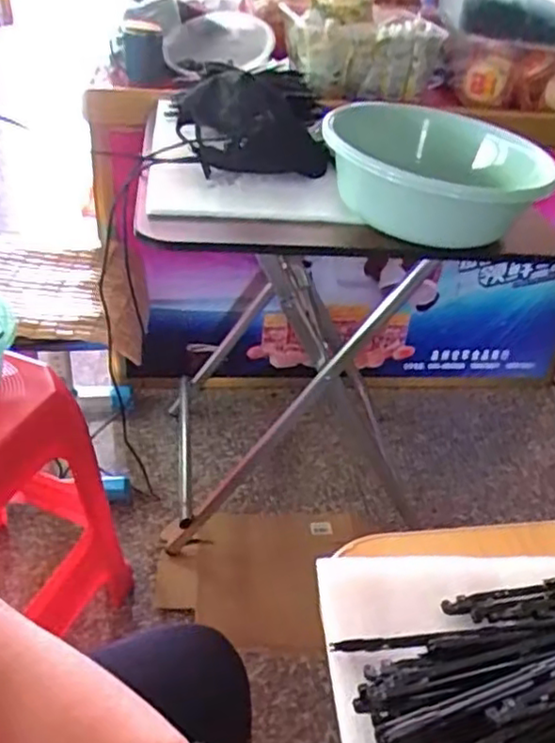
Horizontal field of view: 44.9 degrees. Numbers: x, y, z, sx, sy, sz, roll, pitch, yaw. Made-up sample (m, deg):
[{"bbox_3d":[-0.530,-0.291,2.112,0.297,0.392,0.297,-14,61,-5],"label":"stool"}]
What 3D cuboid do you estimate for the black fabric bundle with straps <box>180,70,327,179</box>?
[{"bbox_3d":[-0.035,-0.368,1.017,0.217,0.133,0.155,-2,38,-10],"label":"black fabric bundle with straps"}]

